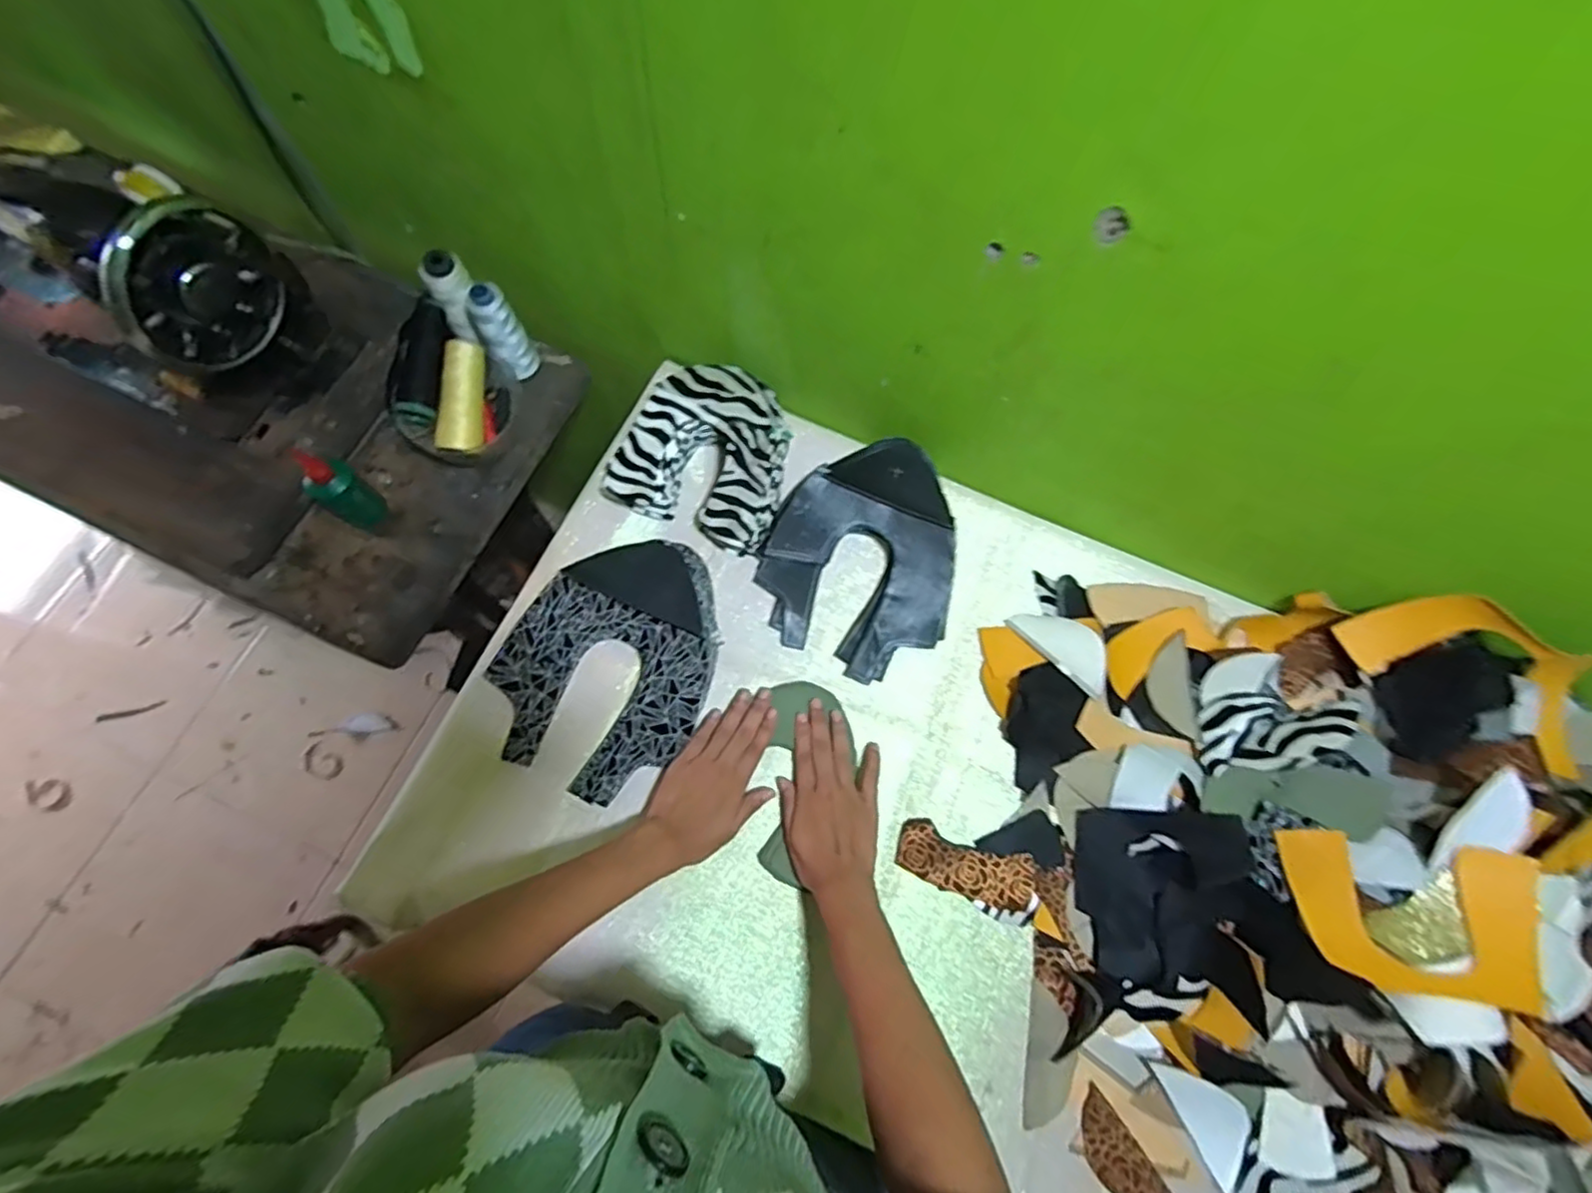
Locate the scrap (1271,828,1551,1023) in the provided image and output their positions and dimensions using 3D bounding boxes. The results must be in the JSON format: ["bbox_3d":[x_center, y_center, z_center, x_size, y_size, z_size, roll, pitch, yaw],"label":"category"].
[{"bbox_3d":[0.481,0.249,0.527,0.154,0.012,0.111,-2,53,31],"label":"scrap"}]

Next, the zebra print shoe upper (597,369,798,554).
[{"bbox_3d":[-0.090,-0.148,0.688,0.162,0.062,0.162,18,75,5],"label":"zebra print shoe upper"}]

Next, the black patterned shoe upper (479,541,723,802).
[{"bbox_3d":[-0.170,0.059,0.635,0.188,0.055,0.247,27,76,7],"label":"black patterned shoe upper"}]

